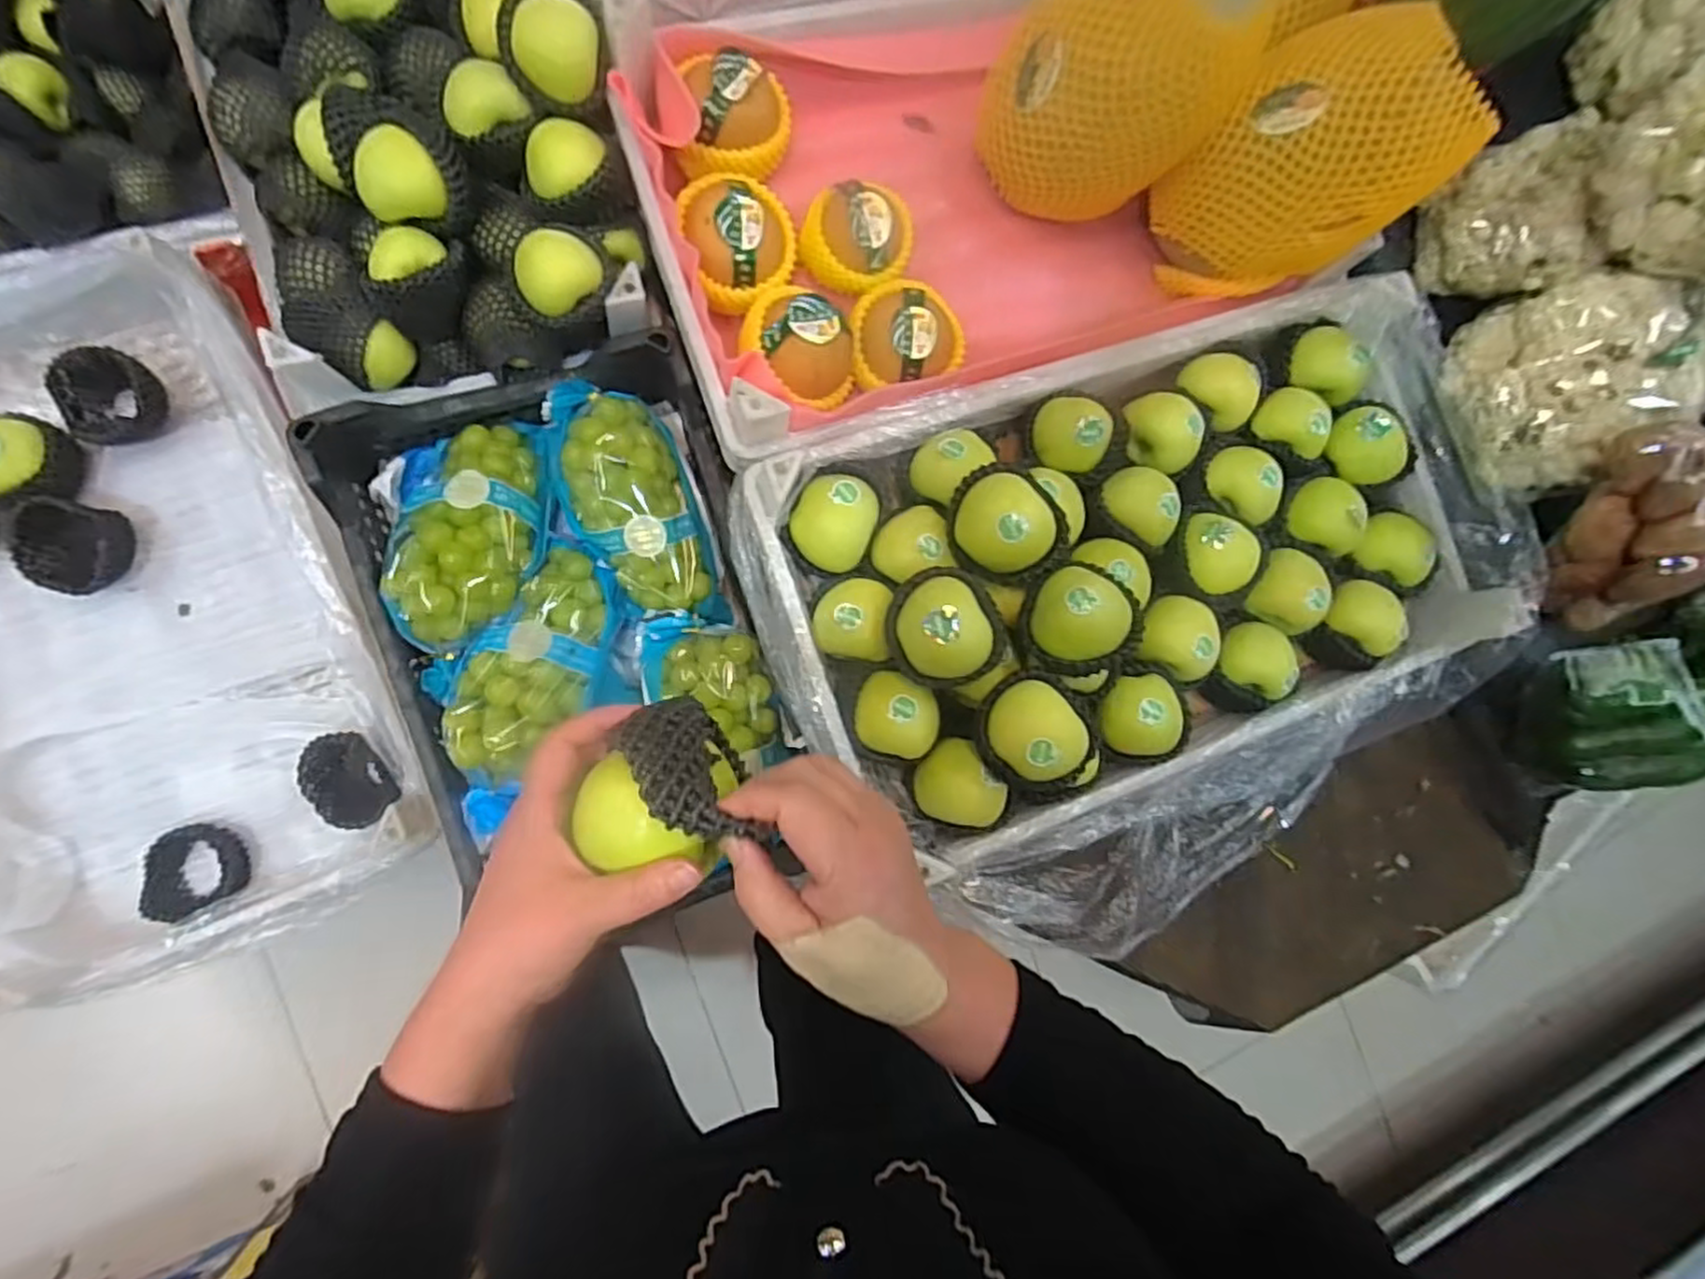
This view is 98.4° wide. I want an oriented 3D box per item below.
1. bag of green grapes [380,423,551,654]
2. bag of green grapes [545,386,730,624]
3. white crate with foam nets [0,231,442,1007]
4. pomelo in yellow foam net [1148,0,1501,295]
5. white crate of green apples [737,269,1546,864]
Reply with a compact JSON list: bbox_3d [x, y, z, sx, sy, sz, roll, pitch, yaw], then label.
[{"bbox_3d":[-0.361,-0.101,0.686,0.131,0.067,0.220,0,88,-9],"label":"bag of green grapes"},{"bbox_3d":[-0.217,-0.130,0.715,0.126,0.061,0.248,-17,91,-9],"label":"bag of green grapes"},{"bbox_3d":[-0.755,-0.025,0.750,0.432,0.125,0.683,-22,92,-9],"label":"white crate with foam nets"},{"bbox_3d":[0.407,-0.436,0.676,0.181,0.185,0.180,-29,93,-9],"label":"pomelo in yellow foam net"},{"bbox_3d":[0.274,-0.079,0.676,0.685,0.145,0.381,-20,91,-9],"label":"white crate of green apples"}]

